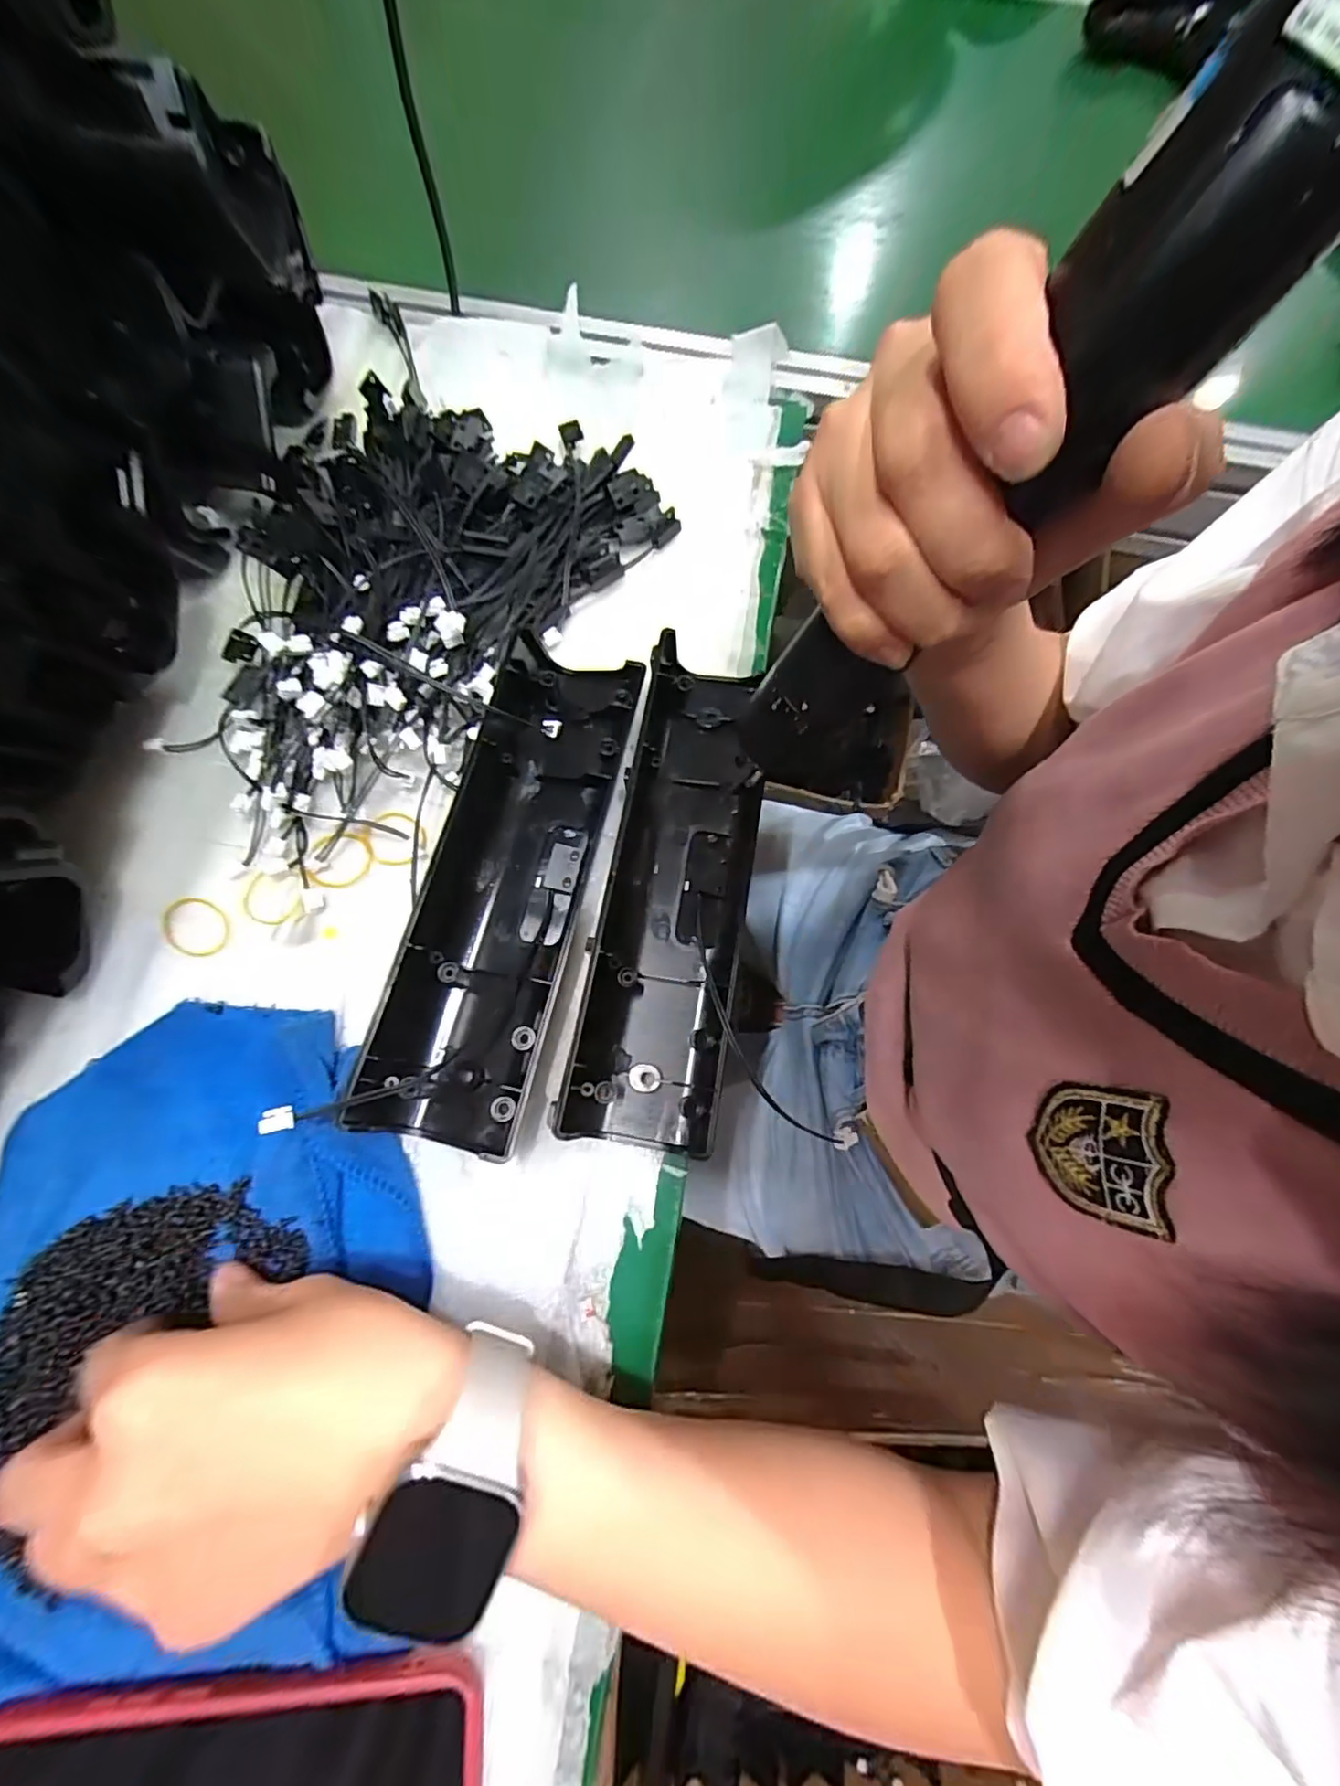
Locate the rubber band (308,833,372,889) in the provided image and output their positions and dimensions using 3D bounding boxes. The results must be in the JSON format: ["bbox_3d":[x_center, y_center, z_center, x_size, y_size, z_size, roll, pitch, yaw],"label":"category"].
[{"bbox_3d":[-0.164,-0.016,0.301,0.030,0.005,0.029,2,78,-7],"label":"rubber band"}]

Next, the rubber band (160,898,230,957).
[{"bbox_3d":[-0.225,0.015,0.285,0.035,0.004,0.026,43,65,11],"label":"rubber band"}]

